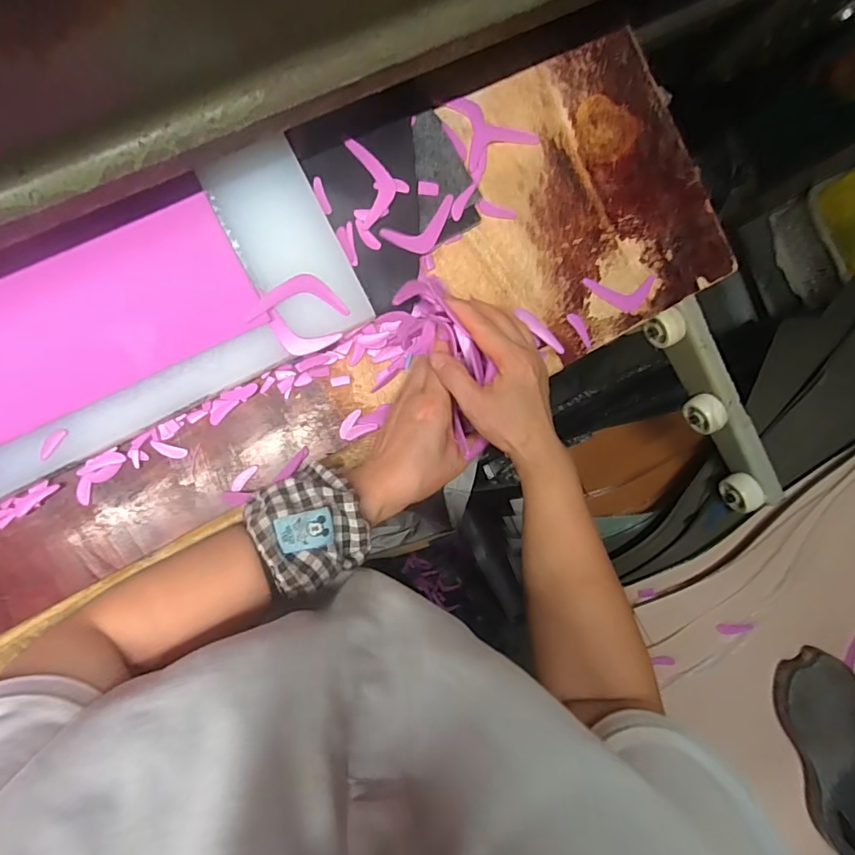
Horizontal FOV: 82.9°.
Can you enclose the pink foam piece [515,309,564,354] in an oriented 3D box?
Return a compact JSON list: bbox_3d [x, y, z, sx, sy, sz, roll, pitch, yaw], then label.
[{"bbox_3d":[0.106,-0.092,0.457,0.059,0.009,0.012,39,83,-7],"label":"pink foam piece"}]

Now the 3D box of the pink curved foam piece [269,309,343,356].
[{"bbox_3d":[-0.101,-0.071,0.390,0.056,0.007,0.027,18,86,-9],"label":"pink curved foam piece"}]

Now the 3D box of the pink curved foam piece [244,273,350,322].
[{"bbox_3d":[-0.105,-0.105,0.388,0.077,0.009,0.034,-6,90,-10],"label":"pink curved foam piece"}]

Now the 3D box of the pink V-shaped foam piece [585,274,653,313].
[{"bbox_3d":[0.190,-0.131,0.478,0.073,0.006,0.034,-6,90,-10],"label":"pink V-shaped foam piece"}]

